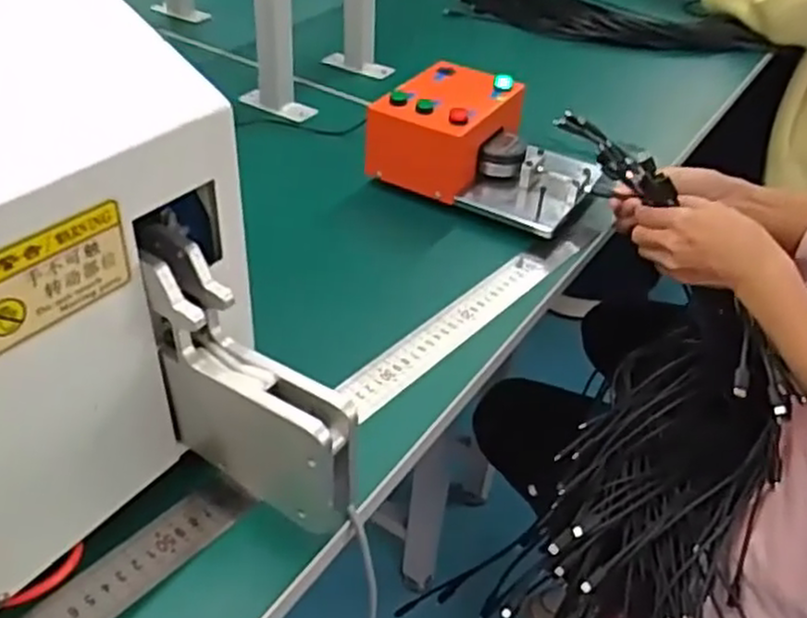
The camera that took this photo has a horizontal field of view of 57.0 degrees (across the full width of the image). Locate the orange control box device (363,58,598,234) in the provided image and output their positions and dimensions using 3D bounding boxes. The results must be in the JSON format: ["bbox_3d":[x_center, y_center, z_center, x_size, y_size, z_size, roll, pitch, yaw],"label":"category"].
[{"bbox_3d":[0.087,-0.164,0.767,0.213,0.097,0.142,23,41,21],"label":"orange control box device"}]

